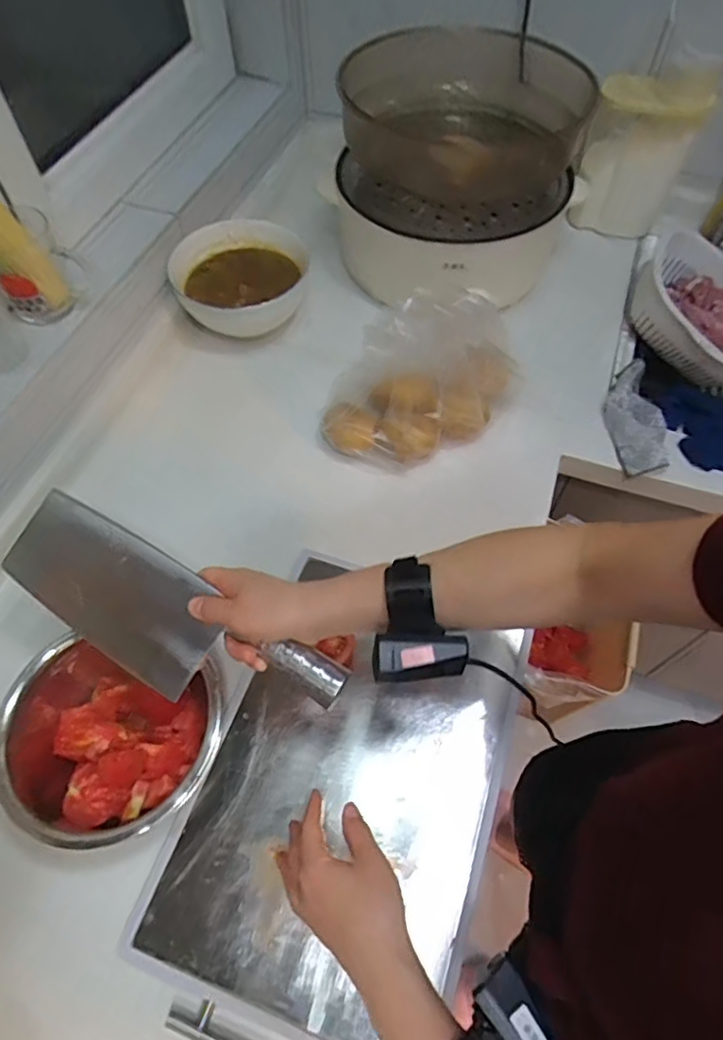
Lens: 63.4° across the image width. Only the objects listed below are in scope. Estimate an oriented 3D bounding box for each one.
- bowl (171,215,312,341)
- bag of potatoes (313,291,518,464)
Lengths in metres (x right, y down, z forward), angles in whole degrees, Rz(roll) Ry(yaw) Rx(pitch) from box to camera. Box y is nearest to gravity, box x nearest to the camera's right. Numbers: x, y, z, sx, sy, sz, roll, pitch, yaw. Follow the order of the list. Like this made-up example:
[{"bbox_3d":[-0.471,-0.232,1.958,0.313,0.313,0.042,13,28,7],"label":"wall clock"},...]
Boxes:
[{"bbox_3d":[-0.181,-0.359,0.868,0.183,0.075,0.188,6,58,3],"label":"bowl"},{"bbox_3d":[0.079,-0.171,0.718,0.252,0.188,0.115,0,57,-1],"label":"bag of potatoes"}]

